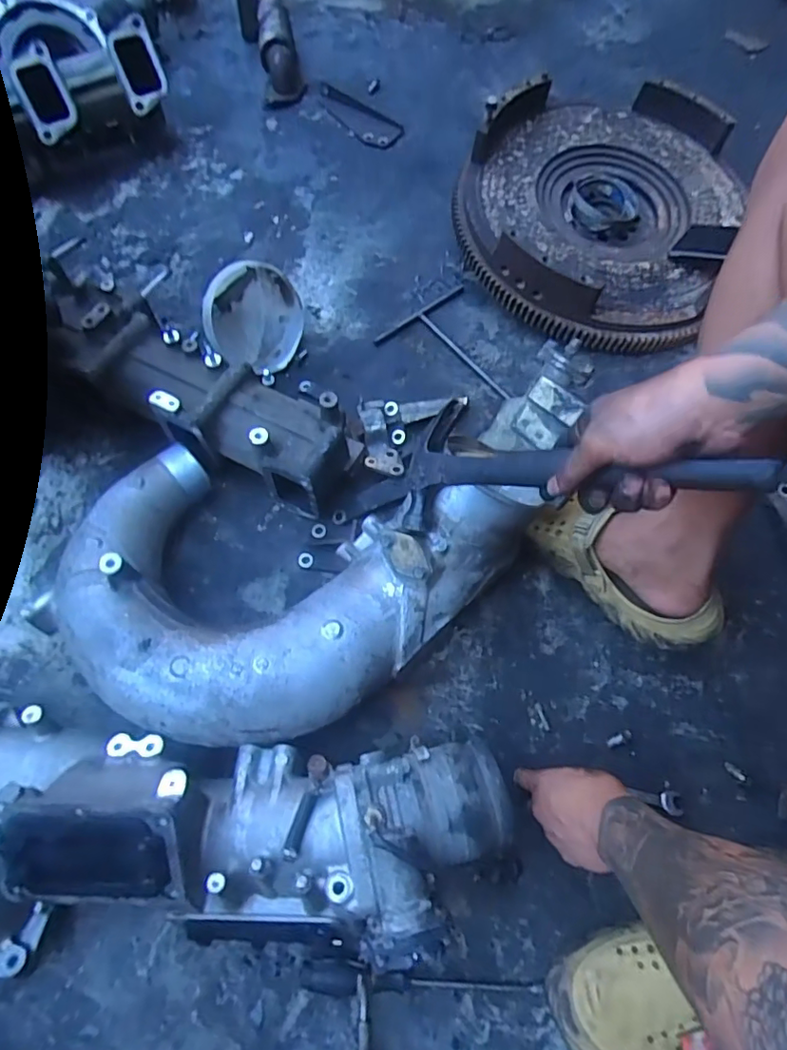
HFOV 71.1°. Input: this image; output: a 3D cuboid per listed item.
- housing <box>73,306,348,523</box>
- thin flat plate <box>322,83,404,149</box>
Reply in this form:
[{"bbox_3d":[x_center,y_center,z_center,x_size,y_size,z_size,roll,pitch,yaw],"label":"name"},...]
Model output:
[{"bbox_3d":[-0.225,-0.148,0.723,0.348,0.098,0.123,24,71,10],"label":"housing"},{"bbox_3d":[-0.068,-0.771,1.041,0.173,0.009,0.075,33,77,-2],"label":"thin flat plate"}]

